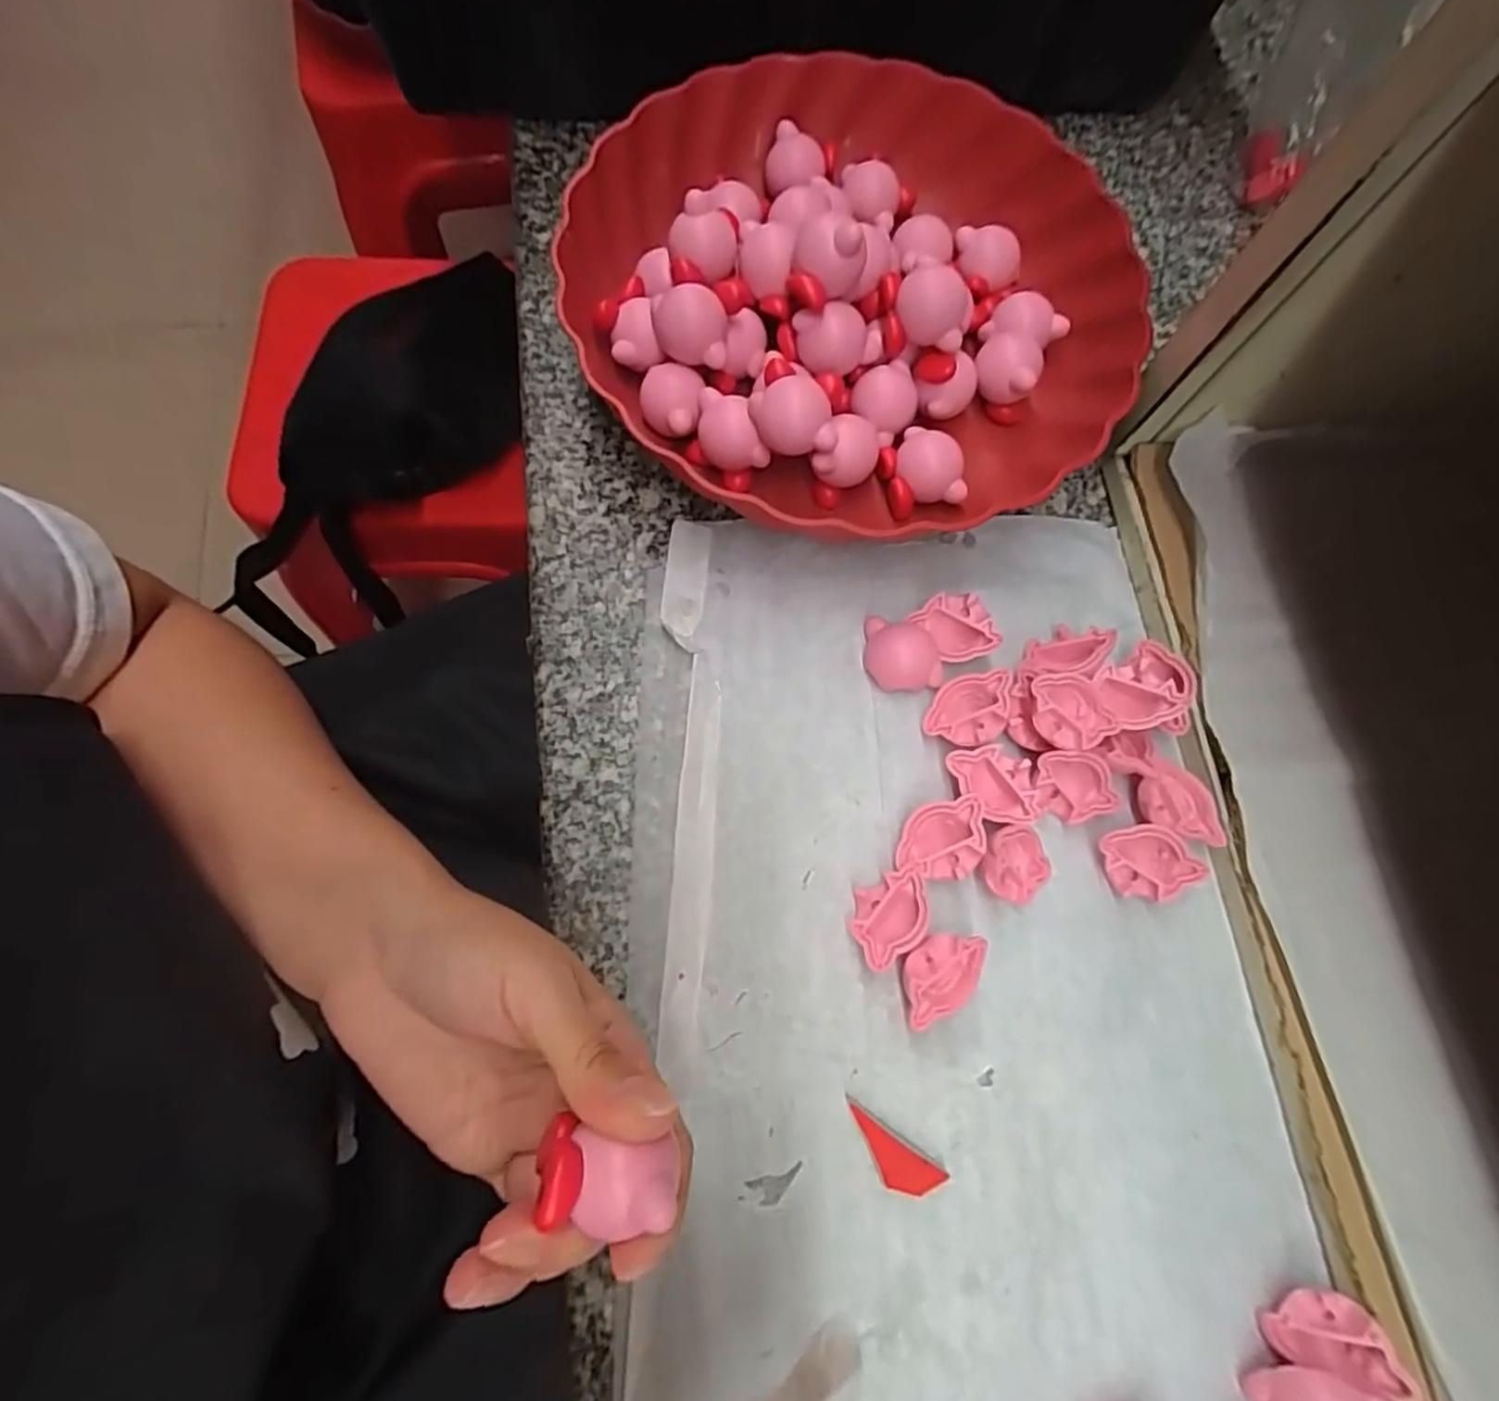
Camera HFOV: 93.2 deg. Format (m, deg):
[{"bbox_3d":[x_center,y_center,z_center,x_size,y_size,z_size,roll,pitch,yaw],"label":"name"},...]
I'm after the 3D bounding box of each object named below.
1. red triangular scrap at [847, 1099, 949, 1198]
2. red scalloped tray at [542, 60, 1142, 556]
[{"bbox_3d":[0.047,0.154,0.239,0.037,0.004,0.015,33,70,10],"label":"red triangular scrap"},{"bbox_3d":[0.045,-0.179,0.311,0.243,0.047,0.237,-12,74,-6],"label":"red scalloped tray"}]

